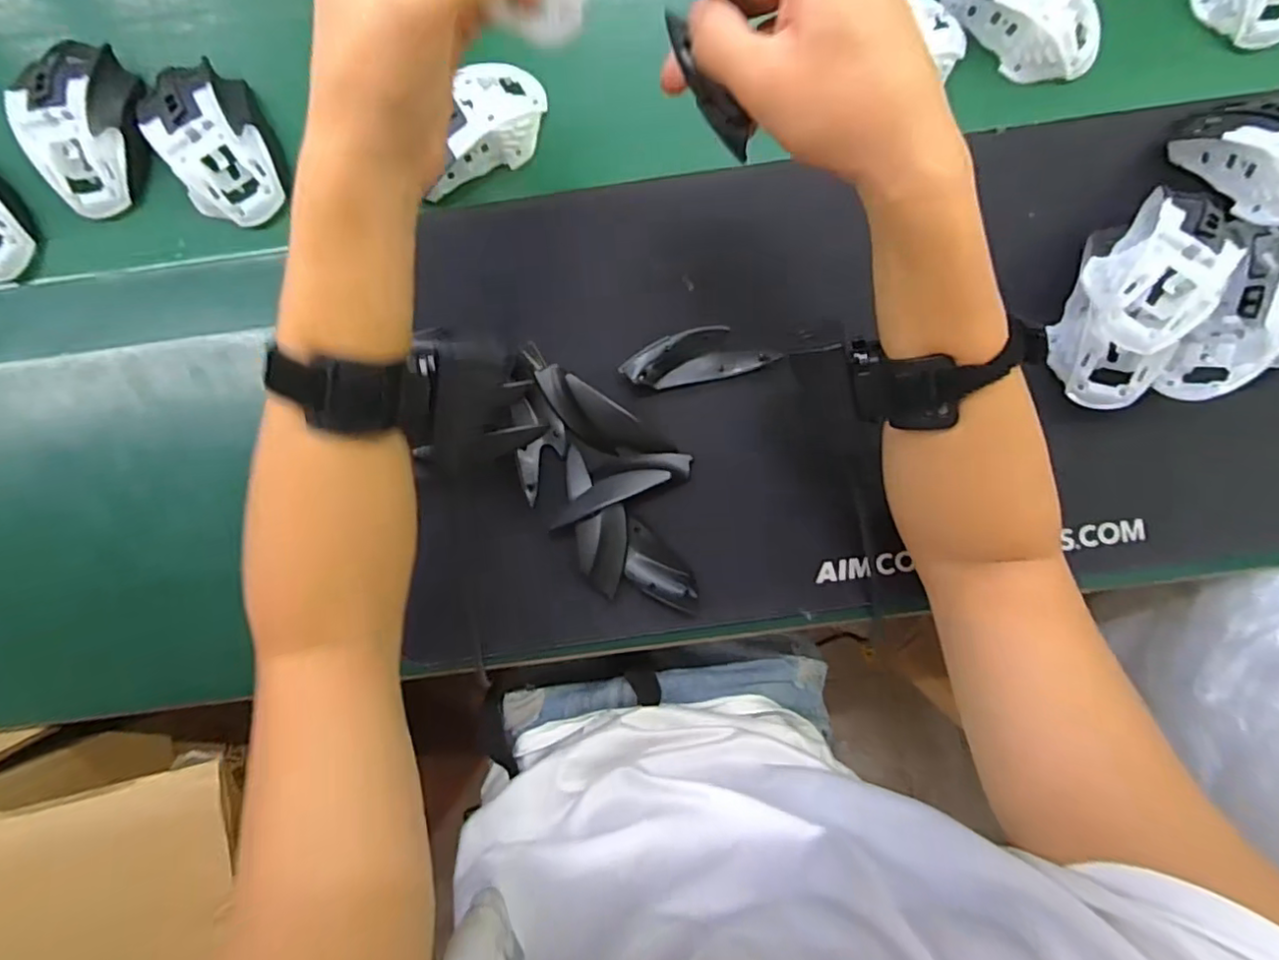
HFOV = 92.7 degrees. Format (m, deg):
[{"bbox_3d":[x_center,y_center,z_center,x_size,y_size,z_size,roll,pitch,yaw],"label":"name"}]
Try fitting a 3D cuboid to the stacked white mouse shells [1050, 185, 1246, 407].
[{"bbox_3d":[0.302,-0.111,0.371,0.070,0.065,0.128,19,88,1],"label":"stacked white mouse shells"}]

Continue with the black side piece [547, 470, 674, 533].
[{"bbox_3d":[-0.020,0.009,0.394,0.078,0.015,0.018,-26,88,-1],"label":"black side piece"}]

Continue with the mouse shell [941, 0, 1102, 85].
[{"bbox_3d":[0.252,-0.311,0.397,0.111,0.033,0.056,44,89,2],"label":"mouse shell"}]

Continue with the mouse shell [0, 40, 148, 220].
[{"bbox_3d":[-0.367,-0.237,0.408,0.063,0.043,0.108,-11,88,0],"label":"mouse shell"}]

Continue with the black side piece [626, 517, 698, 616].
[{"bbox_3d":[0.012,0.059,0.398,0.068,0.016,0.031,44,89,2],"label":"black side piece"}]

